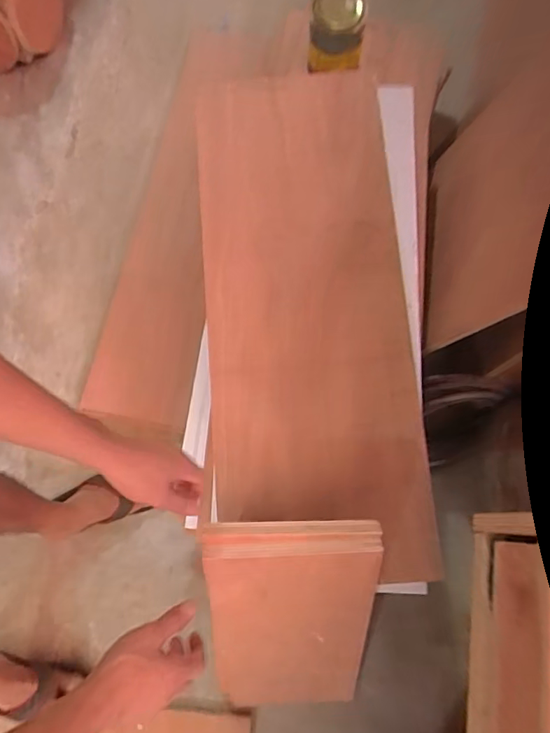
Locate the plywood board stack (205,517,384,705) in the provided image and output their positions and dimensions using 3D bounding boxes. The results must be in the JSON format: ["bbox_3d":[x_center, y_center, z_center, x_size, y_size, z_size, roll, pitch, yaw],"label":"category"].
[{"bbox_3d":[0.024,0.420,0.777,0.222,0.532,0.037,-1,37,-1],"label":"plywood board stack"}]

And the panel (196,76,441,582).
[{"bbox_3d":[0.051,-0.097,0.829,0.323,0.027,0.831,-4,83,4],"label":"panel"}]

